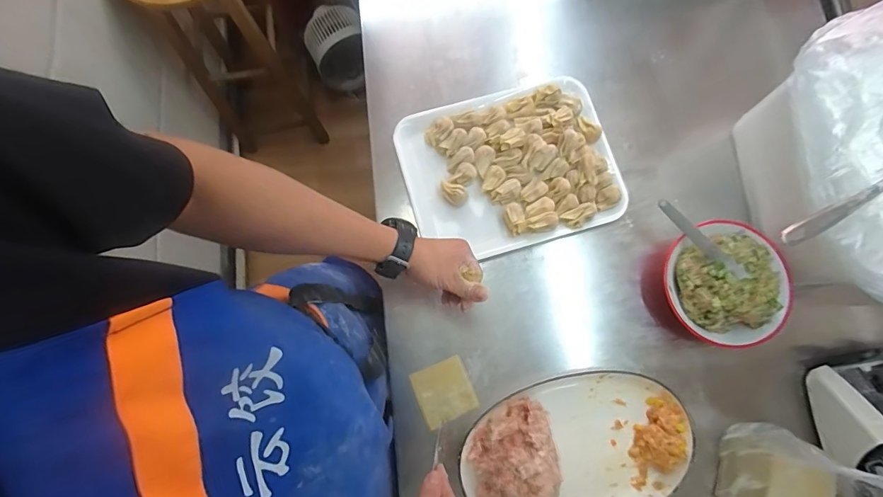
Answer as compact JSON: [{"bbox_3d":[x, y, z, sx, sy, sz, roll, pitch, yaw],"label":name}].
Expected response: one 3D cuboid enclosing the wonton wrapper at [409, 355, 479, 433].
[{"bbox_3d":[0.004,0.205,0.613,0.079,0.004,0.079,-20,73,-11],"label":"wonton wrapper"}]

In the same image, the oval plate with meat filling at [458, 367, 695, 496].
[{"bbox_3d":[0.184,0.276,0.580,0.315,0.090,0.195,-16,79,-3],"label":"oval plate with meat filling"}]

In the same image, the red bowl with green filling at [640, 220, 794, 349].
[{"bbox_3d":[0.397,0.053,0.609,0.166,0.103,0.169,0,79,0],"label":"red bowl with green filling"}]

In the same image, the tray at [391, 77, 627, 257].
[{"bbox_3d":[0.106,-0.128,0.675,0.324,0.035,0.254,-15,79,-3],"label":"tray"}]

